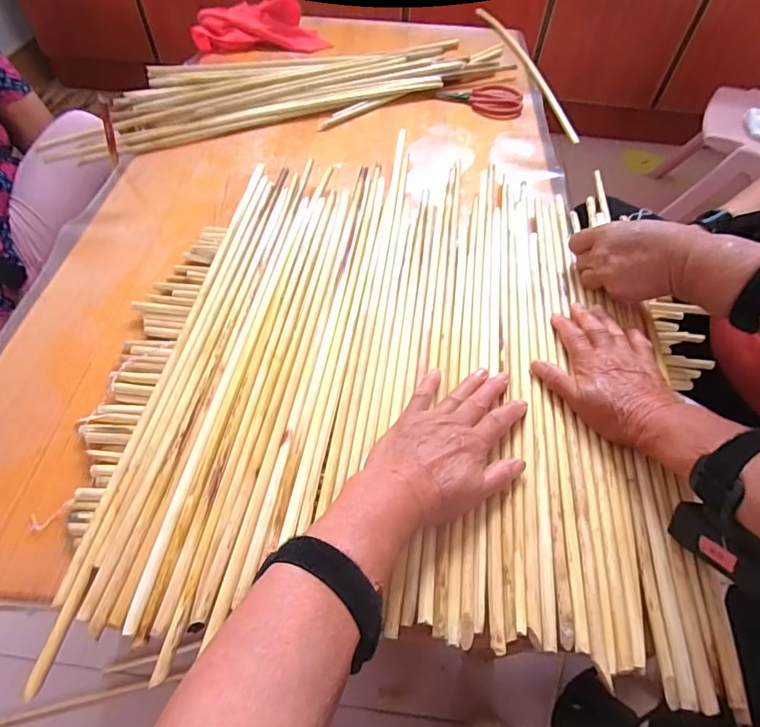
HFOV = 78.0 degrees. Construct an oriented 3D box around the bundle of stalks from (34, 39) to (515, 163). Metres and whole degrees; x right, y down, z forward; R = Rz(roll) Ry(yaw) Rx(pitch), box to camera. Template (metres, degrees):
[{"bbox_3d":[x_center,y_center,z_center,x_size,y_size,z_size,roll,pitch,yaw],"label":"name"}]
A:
[{"bbox_3d":[-0.104,-0.450,0.756,0.694,0.035,0.213,-14,56,-14],"label":"bundle of stalks"}]

